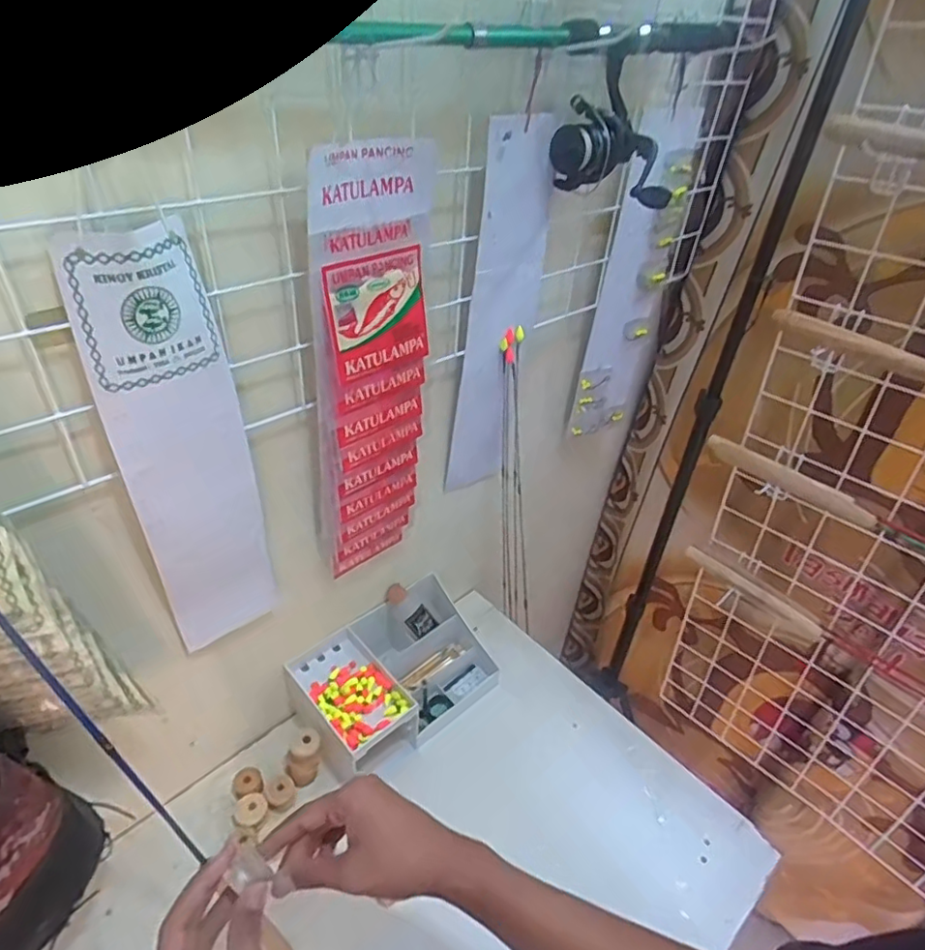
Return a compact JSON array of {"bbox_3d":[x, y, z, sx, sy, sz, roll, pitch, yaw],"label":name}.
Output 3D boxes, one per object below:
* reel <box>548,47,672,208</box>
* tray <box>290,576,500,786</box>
[{"bbox_3d":[0.148,-0.315,0.554,0.116,0.106,0.070,21,42,21],"label":"reel"},{"bbox_3d":[-0.086,0.253,0.765,0.245,0.105,0.156,-25,47,-31],"label":"tray"}]

